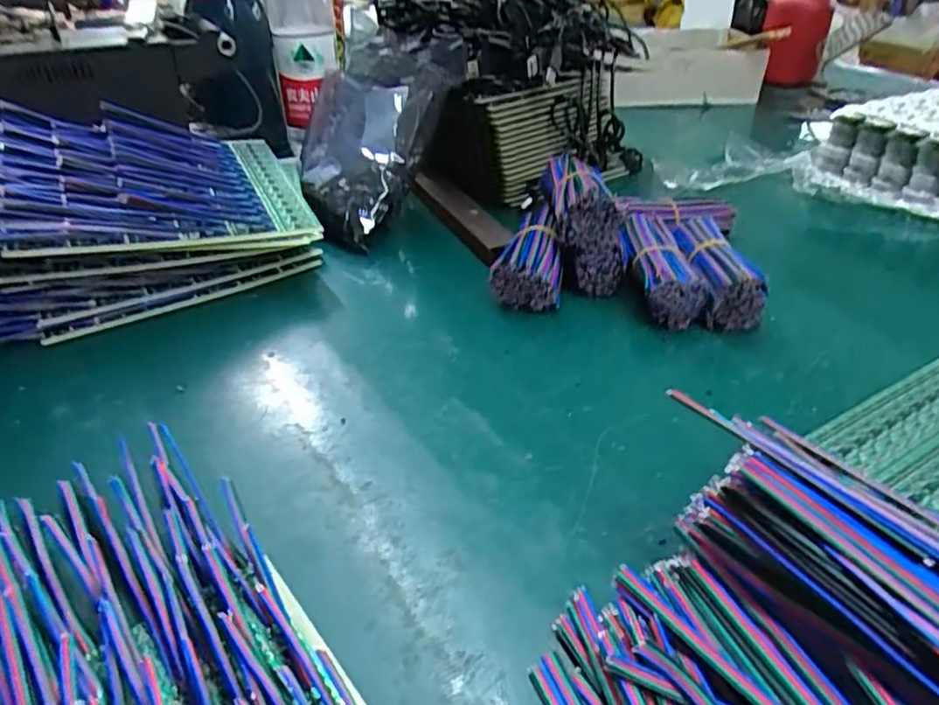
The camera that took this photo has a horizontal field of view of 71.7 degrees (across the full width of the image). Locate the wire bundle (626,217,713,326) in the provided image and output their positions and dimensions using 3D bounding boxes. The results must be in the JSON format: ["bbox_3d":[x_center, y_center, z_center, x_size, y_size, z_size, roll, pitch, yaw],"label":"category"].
[{"bbox_3d":[0.135,-0.065,0.466,0.045,0.035,0.118,1,35,3],"label":"wire bundle"}]

